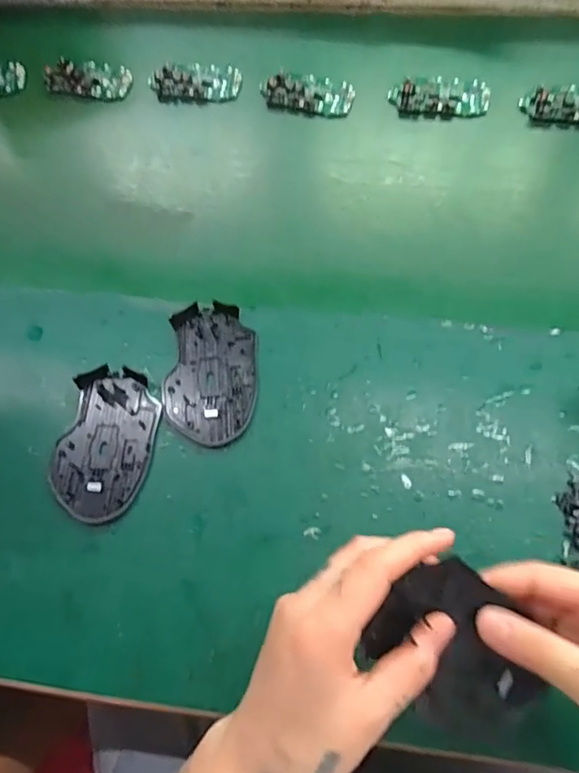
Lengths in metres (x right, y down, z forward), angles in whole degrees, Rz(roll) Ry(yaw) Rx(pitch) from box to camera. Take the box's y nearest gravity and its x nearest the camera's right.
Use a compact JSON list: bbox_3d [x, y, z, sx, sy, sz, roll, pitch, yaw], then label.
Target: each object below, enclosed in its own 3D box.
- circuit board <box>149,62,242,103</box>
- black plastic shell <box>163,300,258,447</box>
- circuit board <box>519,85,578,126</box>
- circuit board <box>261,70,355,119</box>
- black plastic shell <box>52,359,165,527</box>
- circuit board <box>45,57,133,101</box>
[{"bbox_3d":[-0.101,-0.326,0.550,0.096,0.011,0.047,4,67,5],"label":"circuit board"},{"bbox_3d":[-0.062,-0.012,0.409,0.071,0.012,0.114,2,67,4],"label":"black plastic shell"},{"bbox_3d":[0.282,-0.278,0.509,0.100,0.011,0.045,6,67,6],"label":"circuit board"},{"bbox_3d":[0.018,-0.306,0.535,0.097,0.016,0.046,11,68,8],"label":"circuit board"},{"bbox_3d":[-0.141,0.042,0.393,0.071,0.010,0.114,6,68,6],"label":"black plastic shell"},{"bbox_3d":[-0.218,-0.337,0.561,0.091,0.009,0.047,10,68,8],"label":"circuit board"}]

